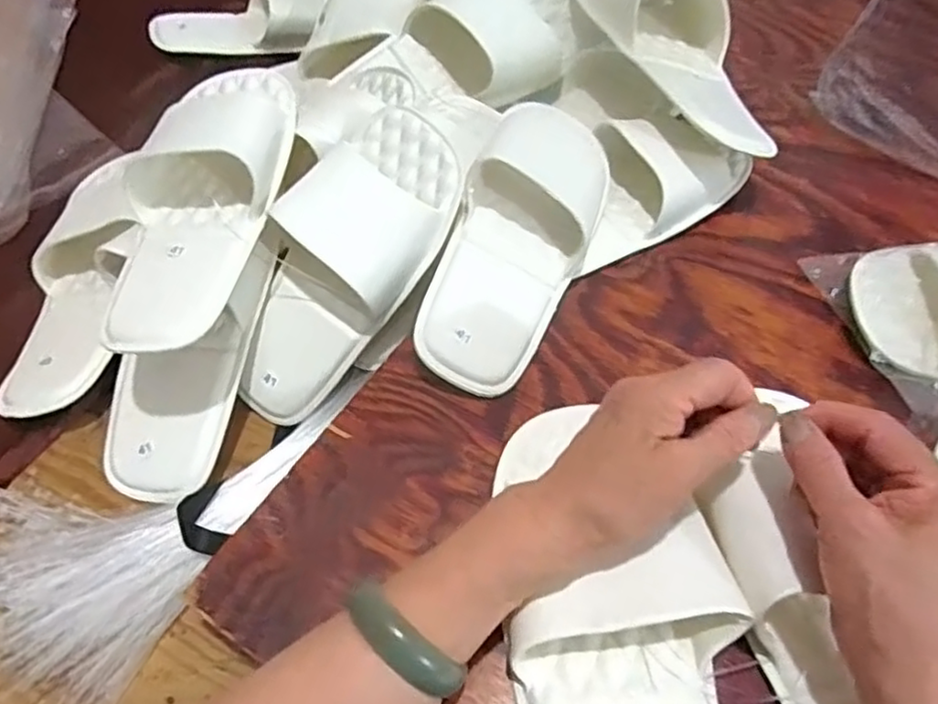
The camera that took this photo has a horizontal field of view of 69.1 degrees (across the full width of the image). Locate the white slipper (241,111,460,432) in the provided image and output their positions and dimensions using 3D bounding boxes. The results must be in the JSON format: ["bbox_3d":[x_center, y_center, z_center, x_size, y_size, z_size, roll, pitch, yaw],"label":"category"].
[{"bbox_3d":[-0.091,-0.056,0.462,0.096,0.055,0.230,35,102,23],"label":"white slipper"}]

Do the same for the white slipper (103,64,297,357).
[{"bbox_3d":[-0.183,-0.107,0.446,0.095,0.049,0.228,6,55,5],"label":"white slipper"}]

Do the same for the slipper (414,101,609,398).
[{"bbox_3d":[0.036,-0.080,0.468,0.083,0.068,0.229,18,70,13],"label":"slipper"}]

